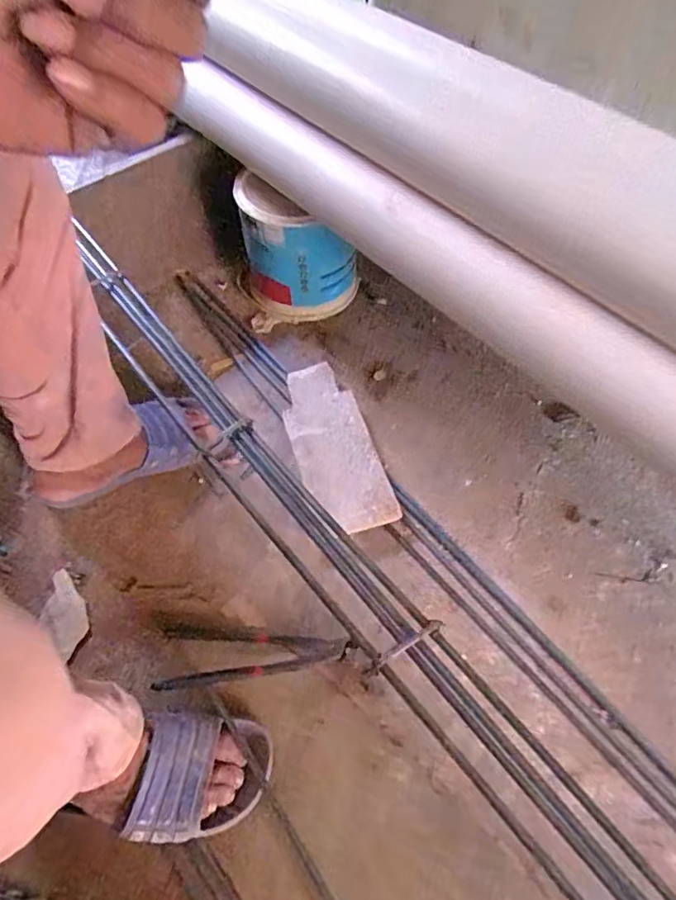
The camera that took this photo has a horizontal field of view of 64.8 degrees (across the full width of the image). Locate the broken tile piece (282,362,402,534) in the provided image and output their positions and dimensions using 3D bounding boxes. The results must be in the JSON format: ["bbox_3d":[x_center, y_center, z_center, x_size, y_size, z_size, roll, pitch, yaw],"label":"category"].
[{"bbox_3d":[-0.008,-0.011,0.723,0.105,0.015,0.259,-14,61,-10],"label":"broken tile piece"}]

